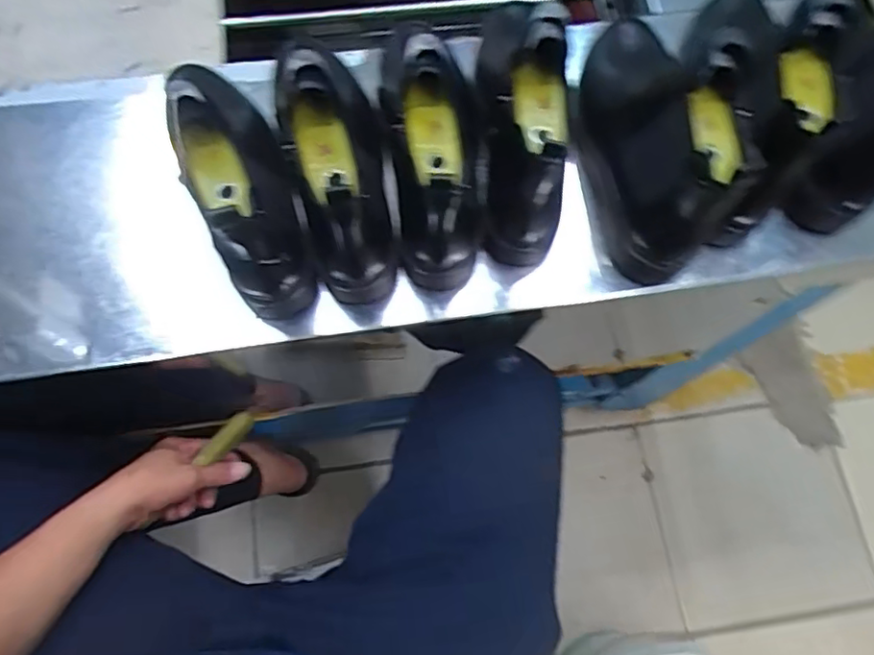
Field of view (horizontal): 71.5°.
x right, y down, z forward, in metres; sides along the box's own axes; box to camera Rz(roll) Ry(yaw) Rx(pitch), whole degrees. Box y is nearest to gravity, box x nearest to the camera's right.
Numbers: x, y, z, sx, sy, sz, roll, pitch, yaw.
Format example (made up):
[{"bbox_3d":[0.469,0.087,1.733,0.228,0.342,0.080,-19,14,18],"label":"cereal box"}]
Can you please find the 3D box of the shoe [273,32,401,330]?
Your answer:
[{"bbox_3d":[-0.069,-0.081,0.459,0.065,0.229,0.106,-15,41,-5],"label":"shoe"}]

